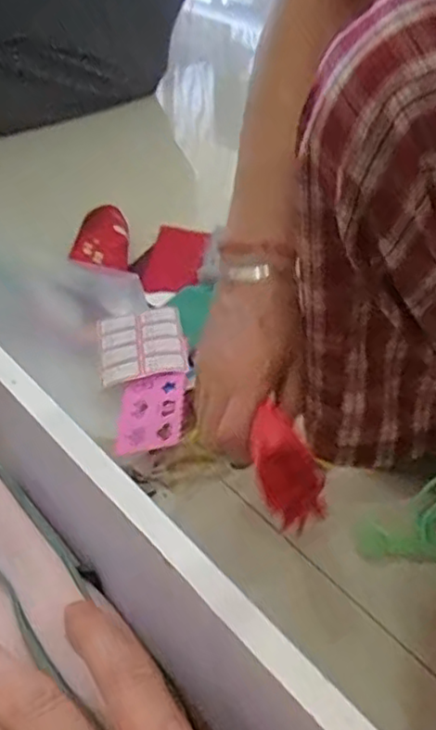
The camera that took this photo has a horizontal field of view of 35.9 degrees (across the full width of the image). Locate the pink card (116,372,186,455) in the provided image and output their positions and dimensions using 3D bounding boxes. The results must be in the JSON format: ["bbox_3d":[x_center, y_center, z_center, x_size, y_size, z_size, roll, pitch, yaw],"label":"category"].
[{"bbox_3d":[-0.060,0.041,0.616,0.059,0.008,0.093,-5,40,5],"label":"pink card"}]

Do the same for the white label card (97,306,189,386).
[{"bbox_3d":[-0.078,-0.023,0.692,0.087,0.006,0.112,-13,39,-5],"label":"white label card"}]

